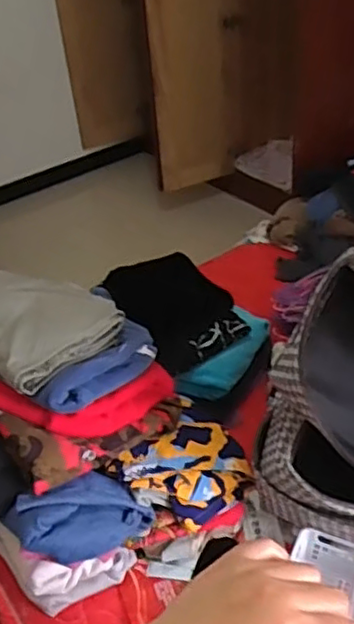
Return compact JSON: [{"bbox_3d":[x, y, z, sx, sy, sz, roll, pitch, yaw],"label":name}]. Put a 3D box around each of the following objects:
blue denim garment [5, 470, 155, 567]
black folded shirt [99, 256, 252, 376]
[{"bbox_3d":[-0.167,0.363,1.148,0.238,0.091,0.116,-20,39,-17],"label":"blue denim garment"},{"bbox_3d":[-0.007,-0.016,1.465,0.220,0.047,0.294,-34,71,-14],"label":"black folded shirt"}]

